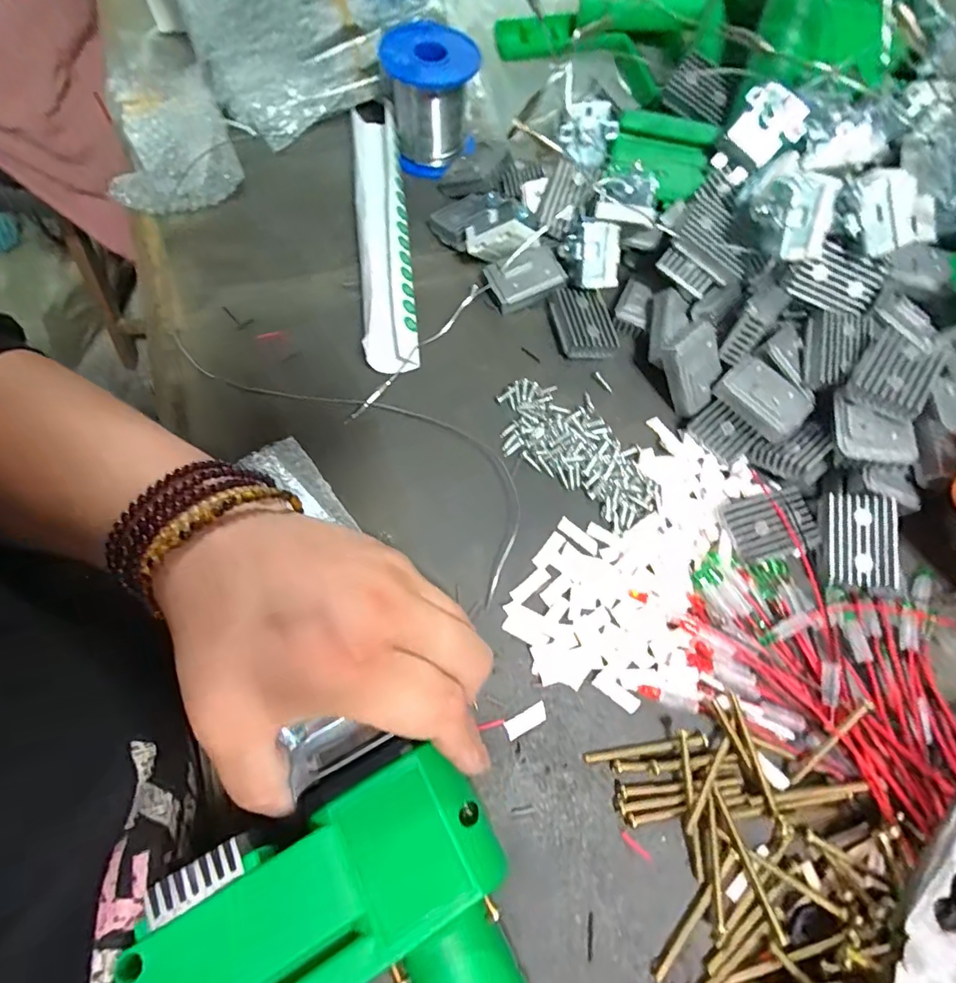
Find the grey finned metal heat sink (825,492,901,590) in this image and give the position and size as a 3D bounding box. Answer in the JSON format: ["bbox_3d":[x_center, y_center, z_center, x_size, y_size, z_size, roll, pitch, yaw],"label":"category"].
[{"bbox_3d":[0.193,0.025,0.261,0.032,0.007,0.046,5,80,14],"label":"grey finned metal heat sink"}]

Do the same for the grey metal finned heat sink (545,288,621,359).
[{"bbox_3d":[0.064,-0.104,0.316,0.036,0.012,0.046,-6,67,-6],"label":"grey metal finned heat sink"}]

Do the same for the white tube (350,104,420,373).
[{"bbox_3d":[-0.062,-0.185,0.335,0.030,0.021,0.239,-6,67,-6],"label":"white tube"}]

